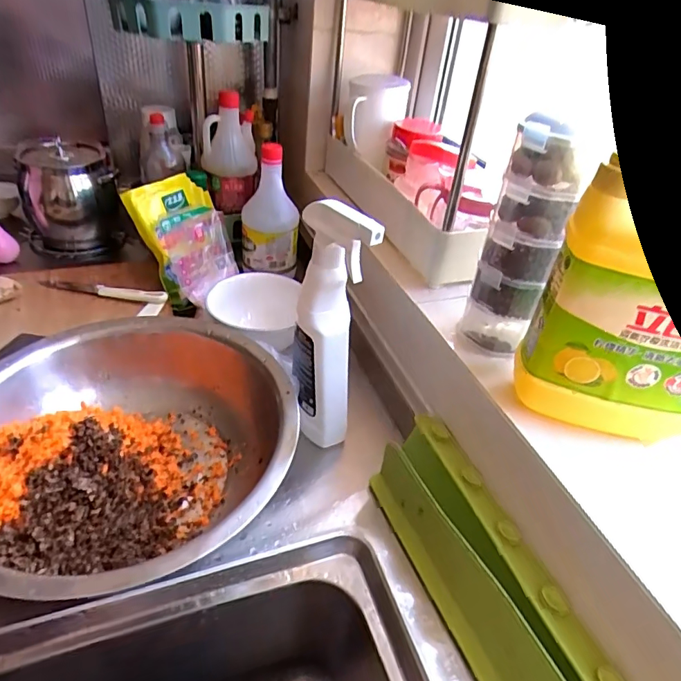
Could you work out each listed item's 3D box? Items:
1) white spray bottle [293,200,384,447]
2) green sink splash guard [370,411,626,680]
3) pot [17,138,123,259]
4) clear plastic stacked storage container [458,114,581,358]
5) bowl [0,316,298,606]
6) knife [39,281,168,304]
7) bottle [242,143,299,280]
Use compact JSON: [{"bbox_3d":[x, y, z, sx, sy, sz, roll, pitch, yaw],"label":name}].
[{"bbox_3d":[-0.018,-0.013,0.495,0.048,0.250,0.084,-19,45,-28],"label":"white spray bottle"},{"bbox_3d":[0.132,0.227,0.407,0.070,0.106,0.350,-11,41,-21],"label":"green sink splash guard"},{"bbox_3d":[-0.468,-0.244,0.840,0.154,0.155,0.146,-14,43,-25],"label":"pot"},{"bbox_3d":[0.166,-0.085,0.457,0.063,0.225,0.080,18,39,14],"label":"clear plastic stacked storage container"},{"bbox_3d":[-0.196,0.103,0.457,0.289,0.086,0.291,4,38,-3],"label":"bowl"},{"bbox_3d":[-0.344,-0.074,0.711,0.182,0.018,0.022,10,38,4],"label":"knife"},{"bbox_3d":[-0.112,-0.197,0.756,0.088,0.182,0.073,2,38,-5],"label":"bottle"}]

